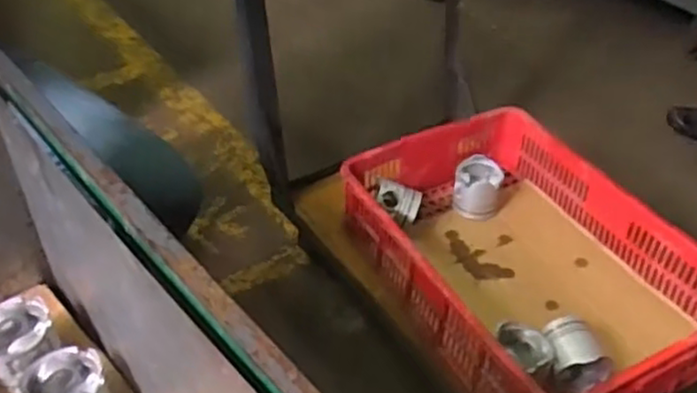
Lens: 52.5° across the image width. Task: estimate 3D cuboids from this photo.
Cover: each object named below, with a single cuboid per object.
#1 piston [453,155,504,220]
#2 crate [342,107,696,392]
[{"bbox_3d":[0.256,-0.019,1.401,0.093,0.080,0.101,11,42,7],"label":"piston"},{"bbox_3d":[0.296,0.106,1.222,0.399,0.172,0.603,-19,47,-24],"label":"crate"}]

